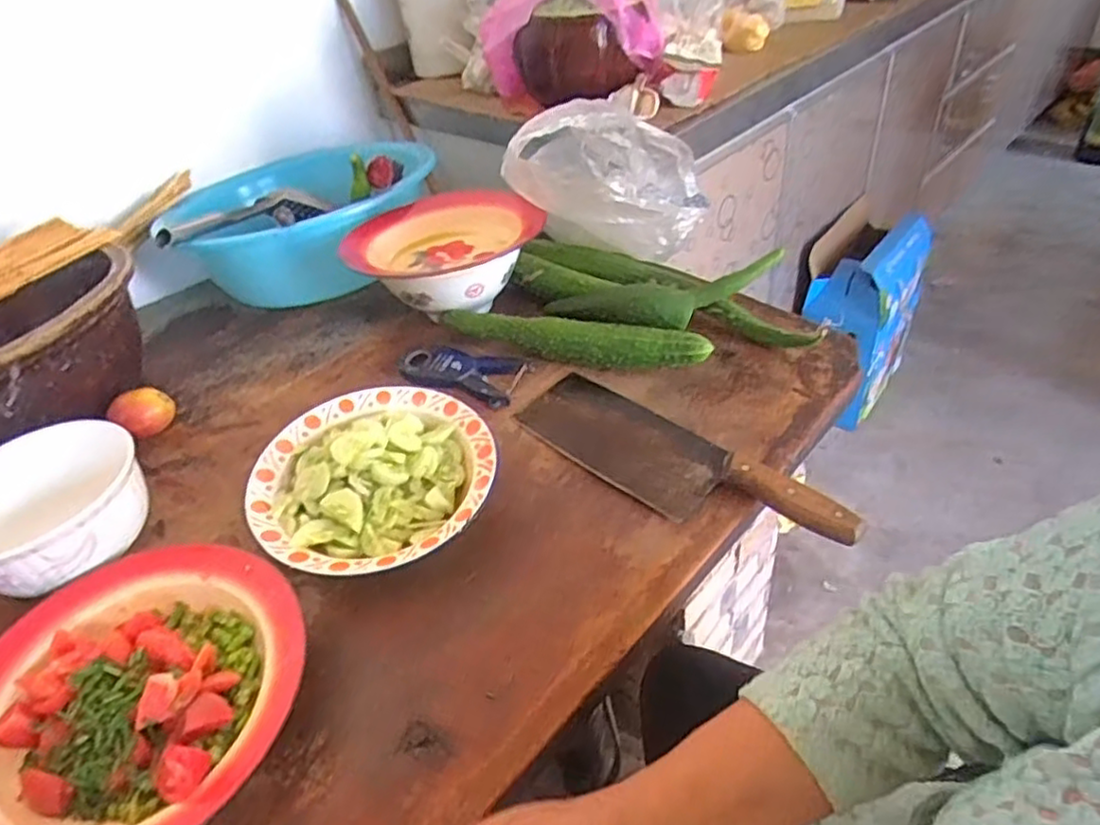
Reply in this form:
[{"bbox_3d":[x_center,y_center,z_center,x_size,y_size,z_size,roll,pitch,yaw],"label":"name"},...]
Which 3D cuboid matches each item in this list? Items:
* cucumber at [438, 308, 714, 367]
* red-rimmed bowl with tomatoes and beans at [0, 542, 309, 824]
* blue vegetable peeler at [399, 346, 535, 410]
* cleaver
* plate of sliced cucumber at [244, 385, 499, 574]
[{"bbox_3d":[0.016,-0.076,0.759,0.313,0.049,0.035,9,43,19],"label":"cucumber"},{"bbox_3d":[-0.295,0.196,0.493,0.234,0.053,0.220,-4,40,4],"label":"red-rimmed bowl with tomatoes and beans"},{"bbox_3d":[-0.100,-0.050,0.767,0.144,0.011,0.080,11,43,20],"label":"blue vegetable peeler"},{"bbox_3d":[0.110,0.042,0.630,0.100,0.025,0.328,-36,48,-30],"label":"cleaver"},{"bbox_3d":[-0.158,0.057,0.629,0.211,0.064,0.215,-4,40,4],"label":"plate of sliced cucumber"}]

